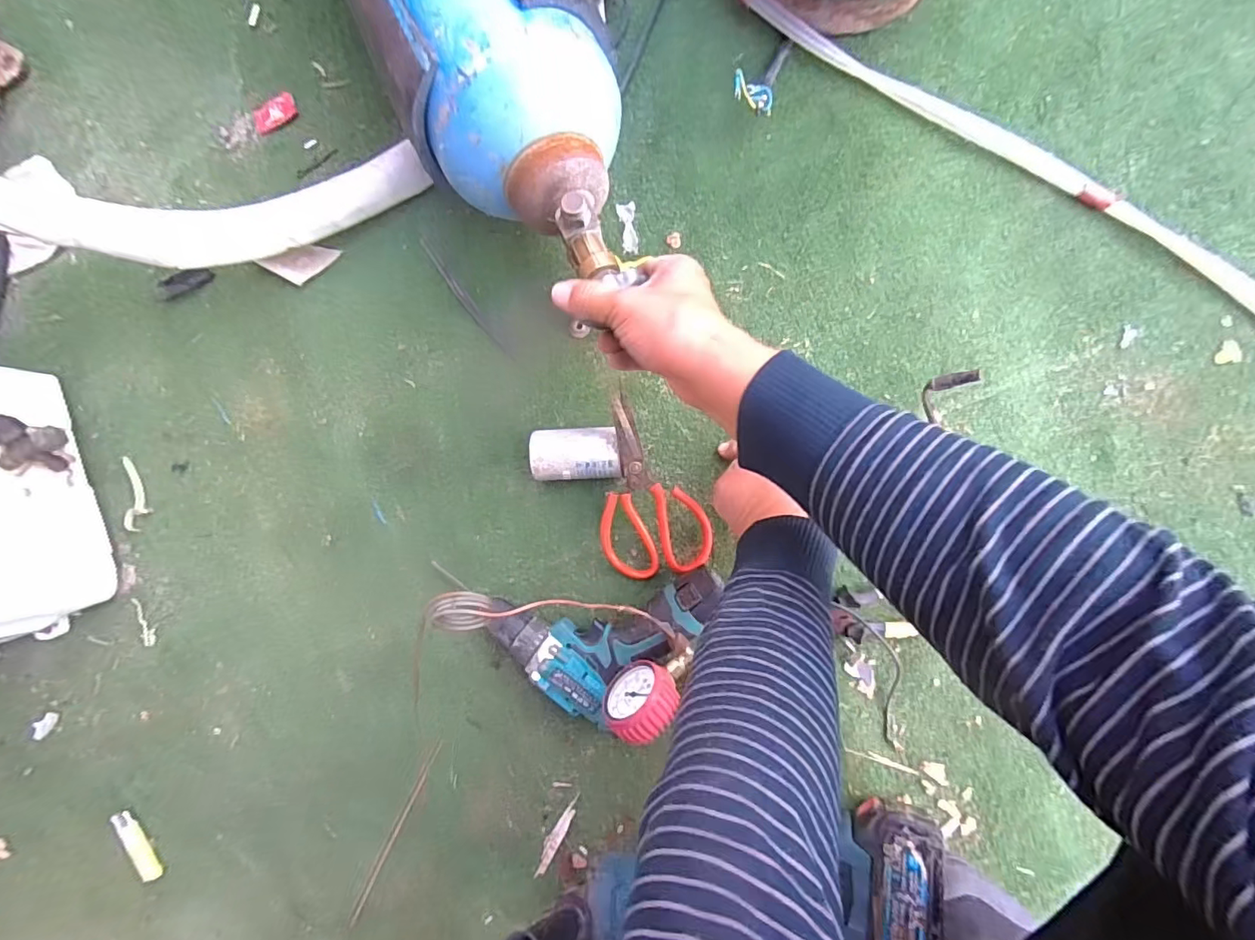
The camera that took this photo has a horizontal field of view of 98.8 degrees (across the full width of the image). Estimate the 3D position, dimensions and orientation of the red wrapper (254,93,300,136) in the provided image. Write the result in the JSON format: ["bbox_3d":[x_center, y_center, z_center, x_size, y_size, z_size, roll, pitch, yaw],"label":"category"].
[{"bbox_3d":[-0.408,-0.413,0.621,0.055,0.006,0.033,-31,84,3],"label":"red wrapper"}]

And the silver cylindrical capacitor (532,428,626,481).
[{"bbox_3d":[-0.048,-0.015,0.526,0.085,0.047,0.051,-3,85,10],"label":"silver cylindrical capacitor"}]

